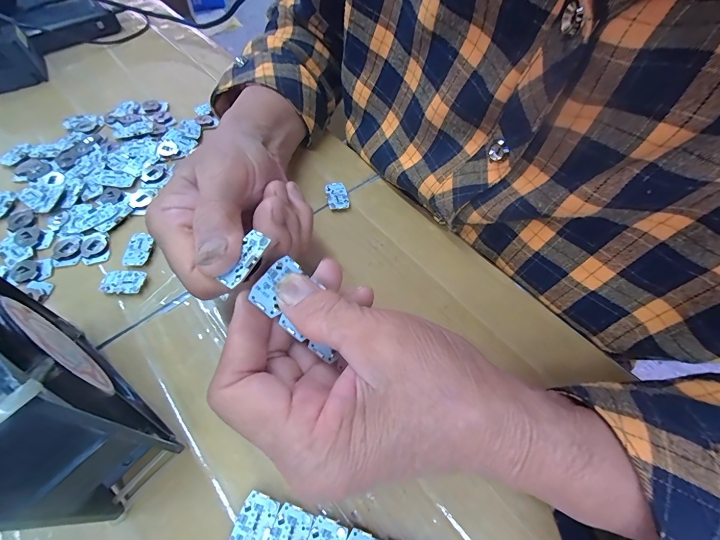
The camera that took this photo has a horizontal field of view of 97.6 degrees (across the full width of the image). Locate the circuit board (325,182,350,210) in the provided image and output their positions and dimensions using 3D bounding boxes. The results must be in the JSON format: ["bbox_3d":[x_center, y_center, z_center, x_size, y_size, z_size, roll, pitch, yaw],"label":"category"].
[{"bbox_3d":[-0.020,-0.064,0.276,0.018,0.008,0.028,-10,60,-10],"label":"circuit board"}]

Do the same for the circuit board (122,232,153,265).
[{"bbox_3d":[-0.168,-0.015,0.240,0.018,0.006,0.029,-6,59,-7],"label":"circuit board"}]

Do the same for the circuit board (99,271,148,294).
[{"bbox_3d":[-0.169,0.009,0.226,0.029,0.005,0.017,0,59,-4],"label":"circuit board"}]

